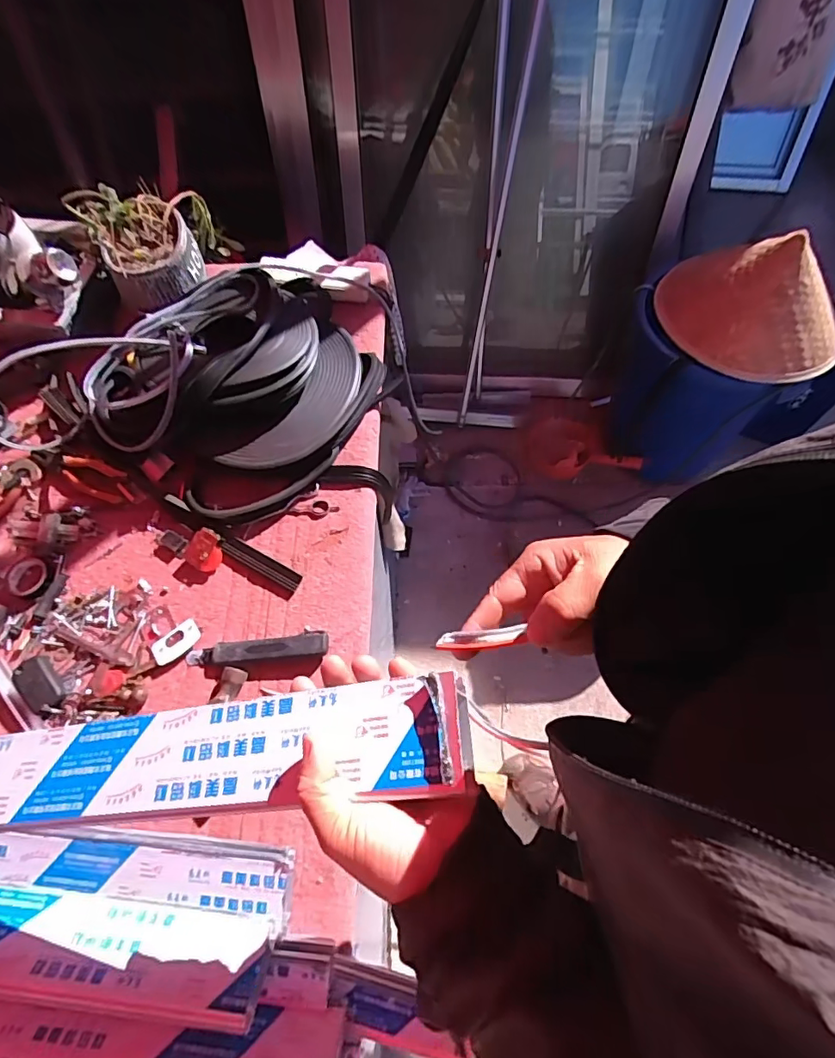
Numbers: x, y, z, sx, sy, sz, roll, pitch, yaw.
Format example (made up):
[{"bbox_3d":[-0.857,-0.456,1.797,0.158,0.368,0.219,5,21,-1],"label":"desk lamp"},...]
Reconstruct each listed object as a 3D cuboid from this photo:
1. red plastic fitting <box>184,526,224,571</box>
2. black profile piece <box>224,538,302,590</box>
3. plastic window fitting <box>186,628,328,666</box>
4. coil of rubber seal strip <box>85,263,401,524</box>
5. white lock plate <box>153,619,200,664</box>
[{"bbox_3d":[-0.272,0.029,0.664,0.042,0.034,0.048,27,64,15],"label":"red plastic fitting"},{"bbox_3d":[-0.203,0.043,0.669,0.117,0.013,0.026,25,64,15],"label":"black profile piece"},{"bbox_3d":[-0.192,0.141,0.612,0.168,0.020,0.032,-4,60,-1],"label":"plastic window fitting"},{"bbox_3d":[-0.237,-0.231,0.753,0.341,0.128,0.407,32,65,18],"label":"coil of rubber seal strip"},{"bbox_3d":[-0.294,0.137,0.625,0.057,0.006,0.038,-33,65,-17],"label":"white lock plate"}]

